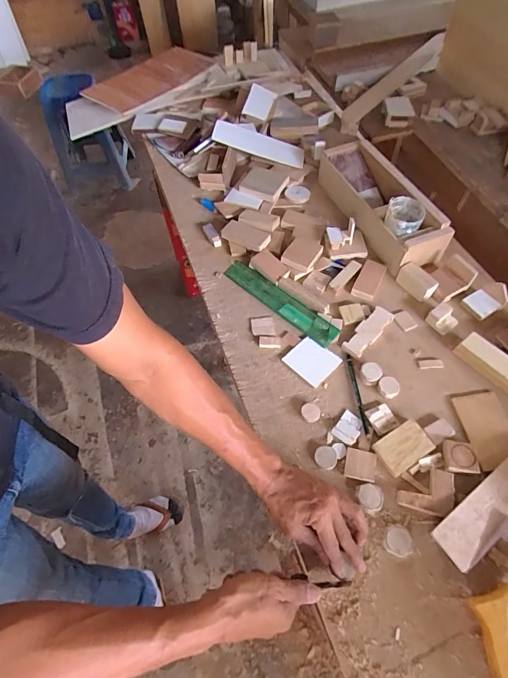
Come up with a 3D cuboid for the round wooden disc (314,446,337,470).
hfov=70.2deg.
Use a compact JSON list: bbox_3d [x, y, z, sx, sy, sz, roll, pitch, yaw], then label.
[{"bbox_3d":[0.106,0.174,0.530,0.032,0.008,0.031,-1,58,2],"label":"round wooden disc"}]

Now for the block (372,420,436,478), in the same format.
[{"bbox_3d":[0.218,0.157,0.528,0.077,0.009,0.052,-30,61,-15],"label":"block"}]

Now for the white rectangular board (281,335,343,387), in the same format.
[{"bbox_3d":[0.097,0.035,0.609,0.068,0.011,0.075,-40,64,-20],"label":"white rectangular board"}]

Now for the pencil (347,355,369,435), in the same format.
[{"bbox_3d":[0.165,0.086,0.579,0.008,0.008,0.135,-5,59,2],"label":"pencil"}]

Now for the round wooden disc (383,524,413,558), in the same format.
[{"bbox_3d":[0.189,0.264,0.474,0.033,0.012,0.036,-1,58,2],"label":"round wooden disc"}]

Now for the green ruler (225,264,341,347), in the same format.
[{"bbox_3d":[0.046,-0.071,0.672,0.248,0.007,0.046,38,79,22],"label":"green ruler"}]

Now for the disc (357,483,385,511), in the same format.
[{"bbox_3d":[0.162,0.219,0.500,0.034,0.009,0.034,-1,58,2],"label":"disc"}]

